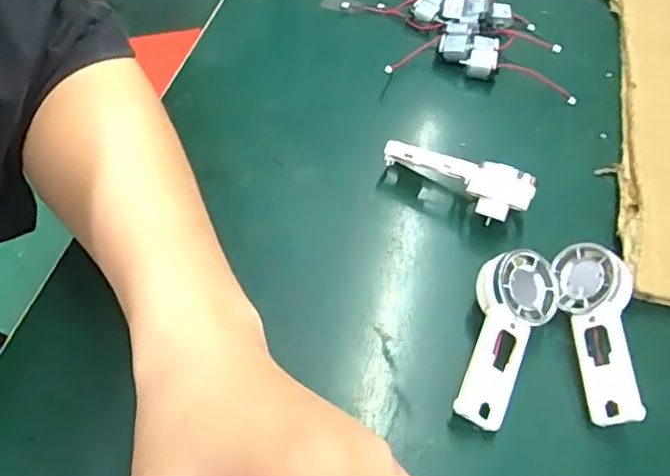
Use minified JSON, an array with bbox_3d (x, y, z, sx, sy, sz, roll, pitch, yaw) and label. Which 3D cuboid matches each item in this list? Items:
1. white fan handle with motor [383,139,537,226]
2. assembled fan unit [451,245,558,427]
[{"bbox_3d":[0.073,-0.037,0.366,0.091,0.041,0.027,31,57,16],"label":"white fan handle with motor"},{"bbox_3d":[0.084,0.049,0.301,0.040,0.021,0.091,21,68,13],"label":"assembled fan unit"}]

